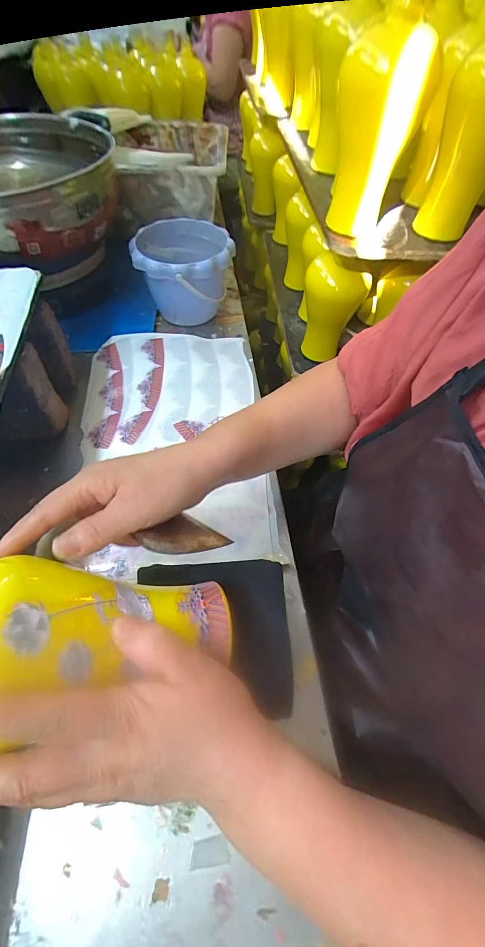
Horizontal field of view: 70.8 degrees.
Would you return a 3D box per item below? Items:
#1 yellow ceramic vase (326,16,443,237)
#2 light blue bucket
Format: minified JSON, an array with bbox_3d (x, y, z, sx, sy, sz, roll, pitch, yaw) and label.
[{"bbox_3d":[0.157,-0.400,0.416,0.094,0.181,0.110,14,60,7],"label":"yellow ceramic vase"},{"bbox_3d":[-0.096,-0.335,0.575,0.152,0.109,0.158,0,59,-1],"label":"light blue bucket"}]

